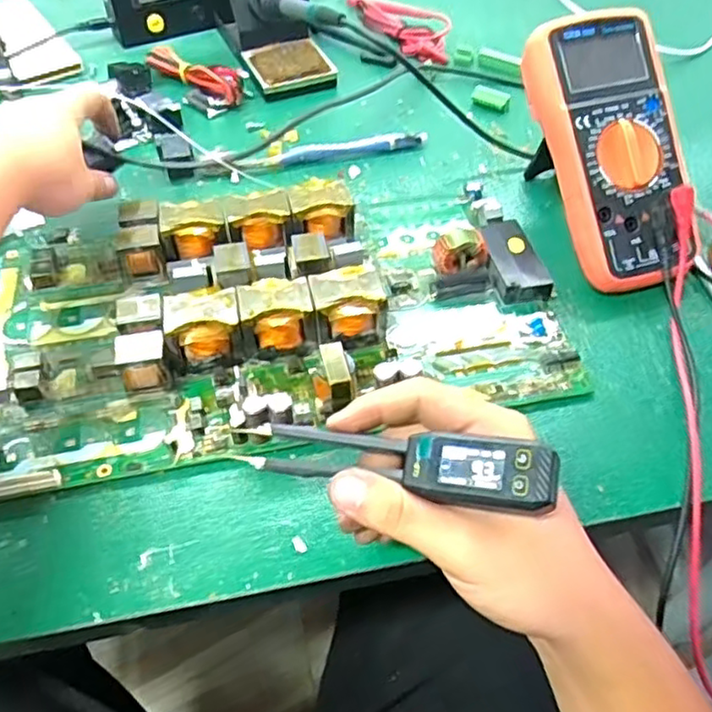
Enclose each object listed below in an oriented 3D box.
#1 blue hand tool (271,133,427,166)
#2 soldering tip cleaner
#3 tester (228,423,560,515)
[{"bbox_3d":[-0.004,-0.164,0.530,0.123,0.010,0.010,-9,50,-8],"label":"blue hand tool"},{"bbox_3d":[-0.061,-0.265,0.609,0.071,0.018,0.065,-18,52,-15],"label":"soldering tip cleaner"},{"bbox_3d":[0.011,0.043,0.276,0.136,0.014,0.021,2,48,27],"label":"tester"}]

